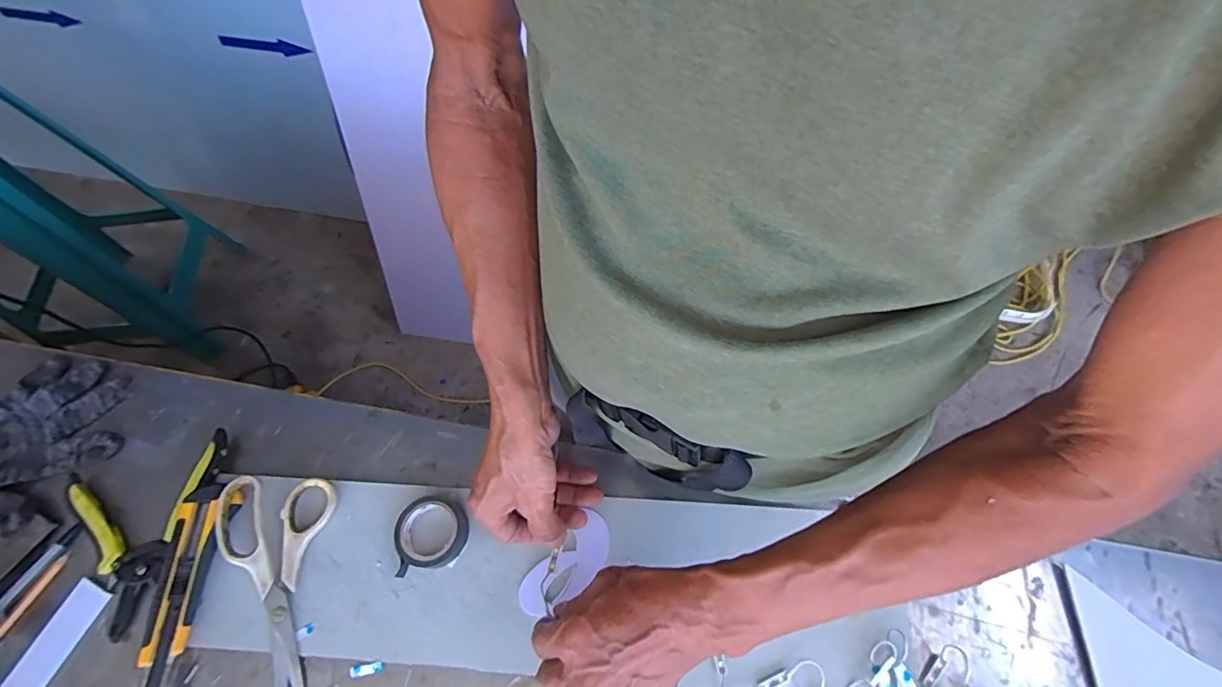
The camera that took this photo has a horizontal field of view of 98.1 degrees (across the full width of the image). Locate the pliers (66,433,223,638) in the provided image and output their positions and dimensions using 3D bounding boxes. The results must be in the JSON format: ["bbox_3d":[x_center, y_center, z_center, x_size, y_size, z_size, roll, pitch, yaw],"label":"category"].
[{"bbox_3d":[-0.410,0.166,0.461,0.134,0.024,0.150,-16,67,-5],"label":"pliers"}]

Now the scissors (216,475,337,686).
[{"bbox_3d":[-0.288,0.202,0.438,0.089,0.010,0.175,4,68,-14],"label":"scissors"}]

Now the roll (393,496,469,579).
[{"bbox_3d":[-0.155,0.161,0.455,0.060,0.018,0.058,-16,67,-5],"label":"roll"}]

